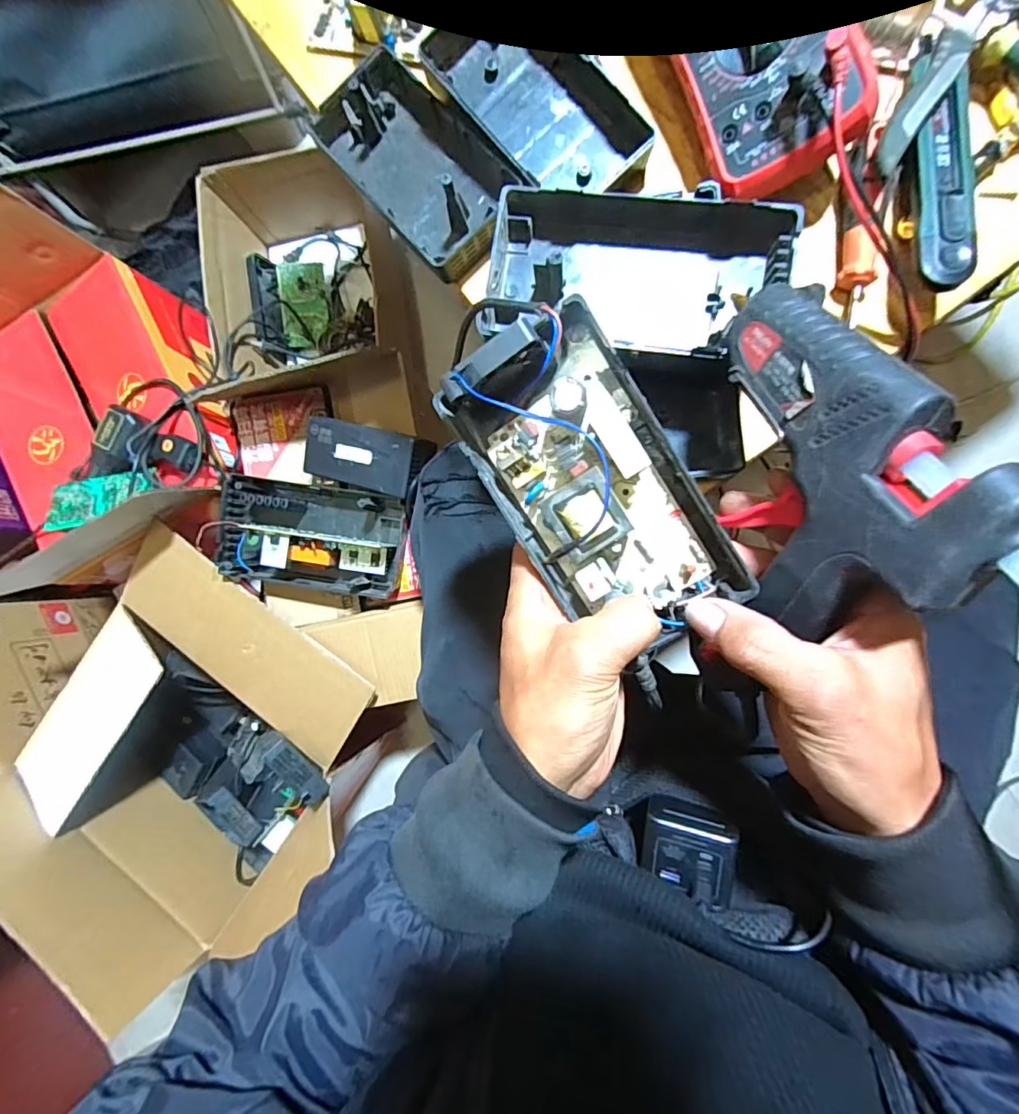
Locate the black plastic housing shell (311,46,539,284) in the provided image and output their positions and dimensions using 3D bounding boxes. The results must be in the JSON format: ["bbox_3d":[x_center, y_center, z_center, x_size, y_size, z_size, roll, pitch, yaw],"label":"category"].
[{"bbox_3d":[-0.062,-0.270,0.371,0.075,0.033,0.156,-42,83,6],"label":"black plastic housing shell"}]

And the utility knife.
[{"bbox_3d":[0.254,-0.229,0.310,0.026,0.021,0.144,2,89,9],"label":"utility knife"}]

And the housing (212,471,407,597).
[{"bbox_3d":[-0.246,-0.025,0.649,0.219,0.091,0.124,9,90,9],"label":"housing"}]

